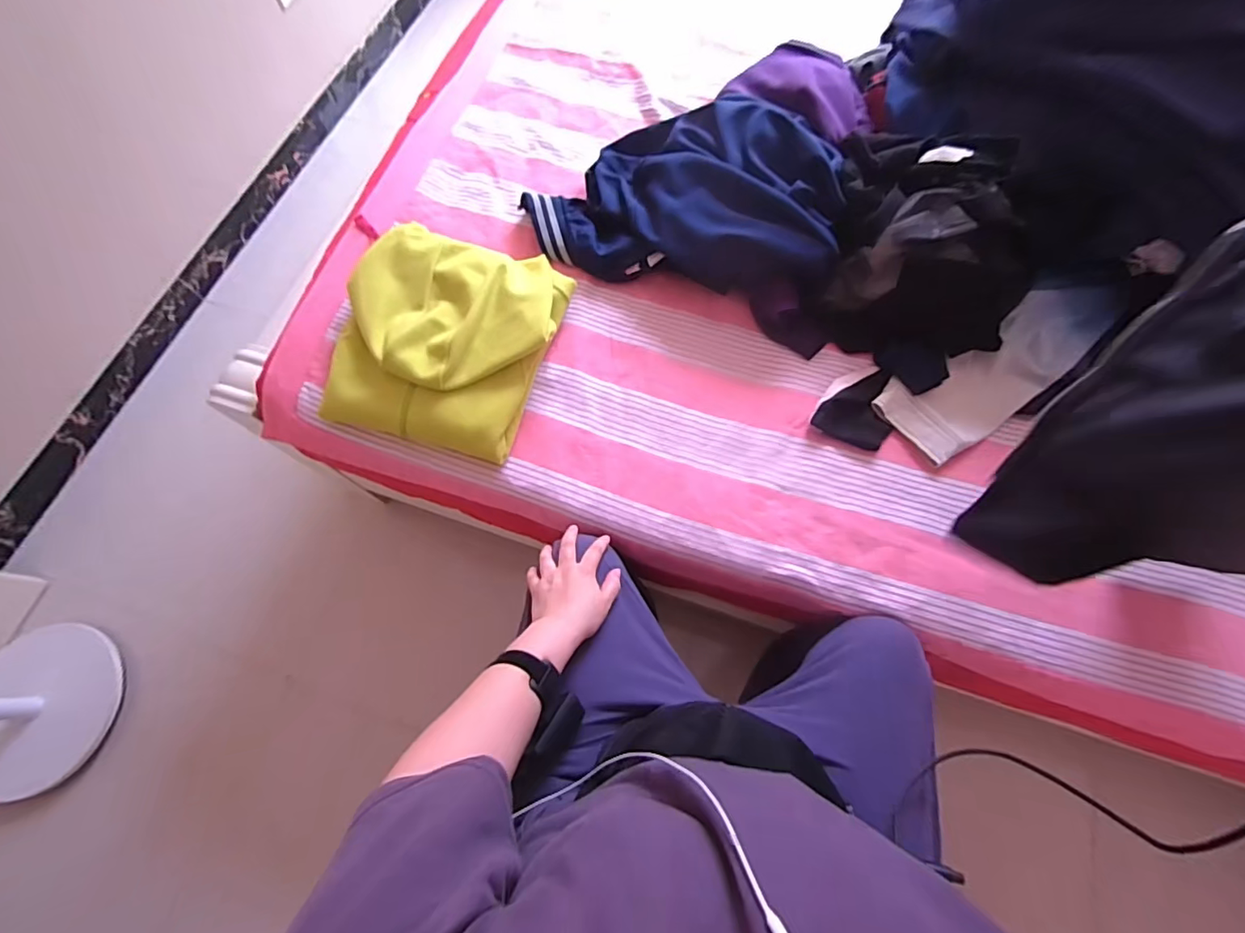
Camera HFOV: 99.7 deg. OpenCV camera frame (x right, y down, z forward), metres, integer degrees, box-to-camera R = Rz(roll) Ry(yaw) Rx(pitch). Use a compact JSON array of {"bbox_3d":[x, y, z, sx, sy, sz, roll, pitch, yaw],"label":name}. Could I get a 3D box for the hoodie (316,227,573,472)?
[{"bbox_3d":[-0.251,-0.183,0.765,0.287,0.108,0.300,13,70,8],"label":"hoodie"}]

